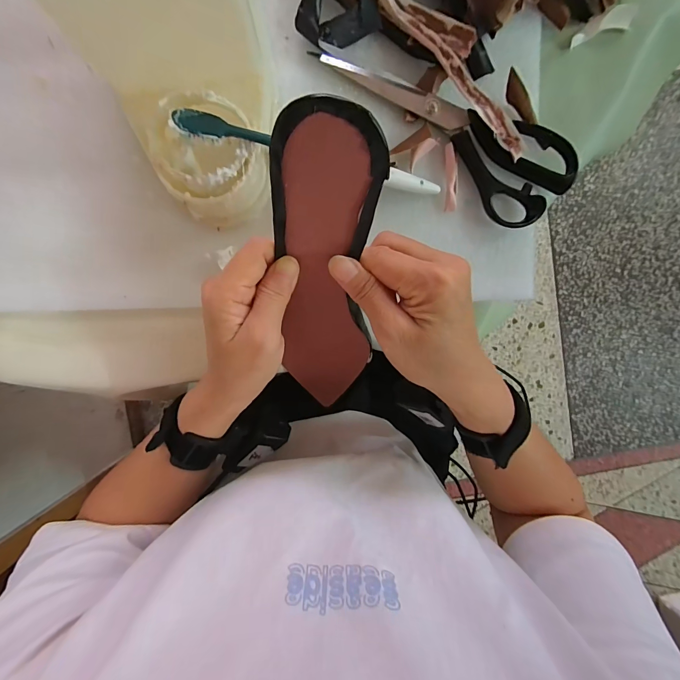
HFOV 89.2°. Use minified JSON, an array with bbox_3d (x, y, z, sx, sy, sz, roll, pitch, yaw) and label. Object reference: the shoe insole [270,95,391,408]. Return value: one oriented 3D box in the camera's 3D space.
[{"bbox_3d":[-0.008,-0.023,0.237,0.060,0.242,0.009,0,53,-4],"label":"shoe insole"}]

